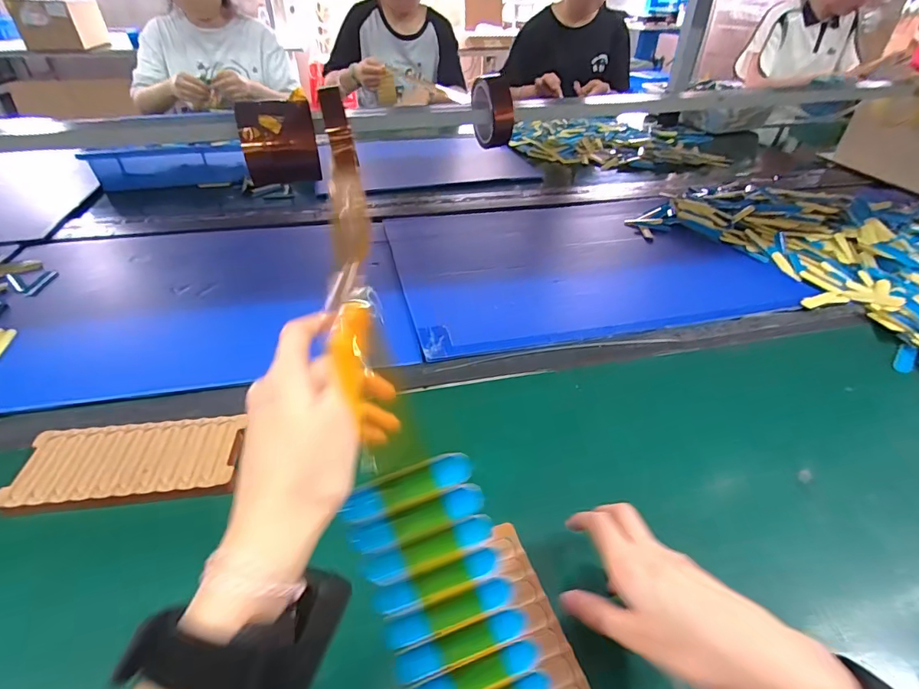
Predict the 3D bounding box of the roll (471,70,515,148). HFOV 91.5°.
[{"bbox_3d":[0.048,-0.348,0.669,0.026,0.095,0.085,-17,42,-20],"label":"roll"}]

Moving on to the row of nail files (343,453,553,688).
[{"bbox_3d":[0.010,0.159,0.207,0.061,0.022,0.212,-19,87,-23],"label":"row of nail files"}]

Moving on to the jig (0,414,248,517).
[{"bbox_3d":[-0.272,0.100,0.379,0.168,0.017,0.079,-4,39,-6],"label":"jig"}]

